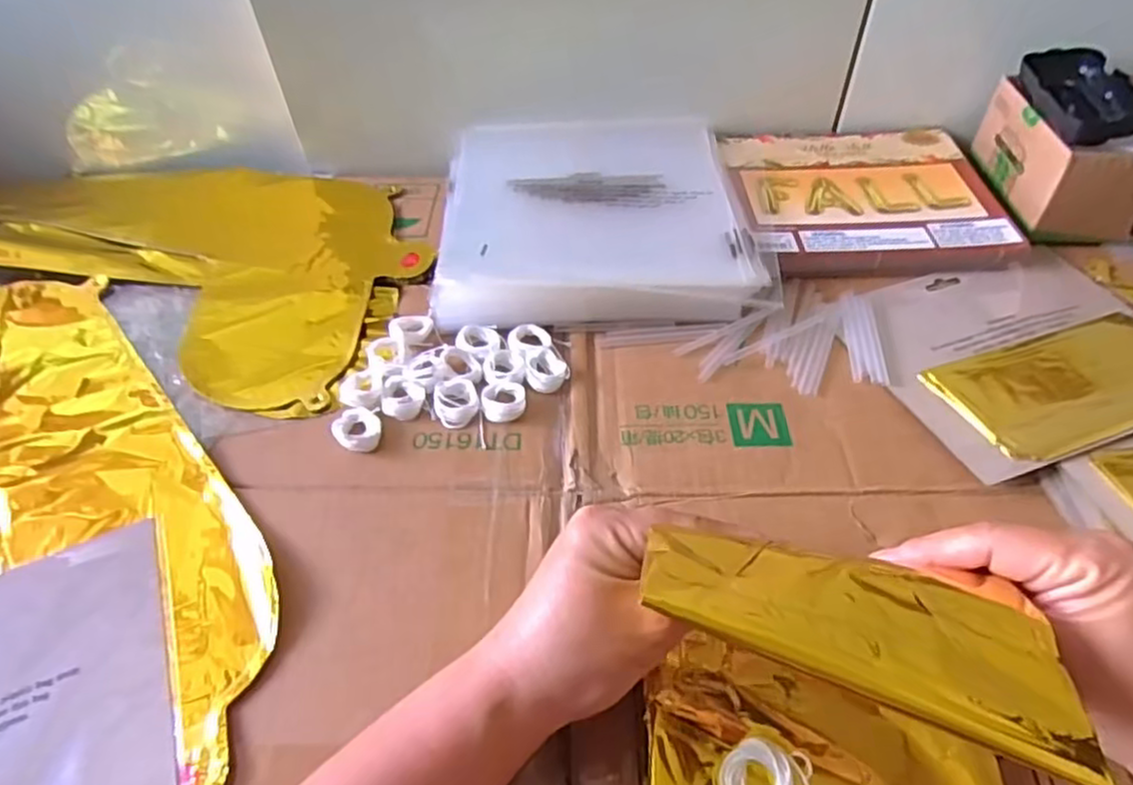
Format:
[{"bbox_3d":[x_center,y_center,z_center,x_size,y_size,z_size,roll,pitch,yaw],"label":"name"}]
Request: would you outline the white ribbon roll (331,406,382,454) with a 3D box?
[{"bbox_3d":[-0.121,0.021,0.409,0.025,0.011,0.029,-8,49,-4],"label":"white ribbon roll"}]

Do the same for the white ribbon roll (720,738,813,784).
[{"bbox_3d":[0.082,0.161,0.289,0.035,0.009,0.029,11,50,12],"label":"white ribbon roll"}]

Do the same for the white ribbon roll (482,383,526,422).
[{"bbox_3d":[-0.038,0.005,0.421,0.026,0.008,0.028,-1,49,2],"label":"white ribbon roll"}]

